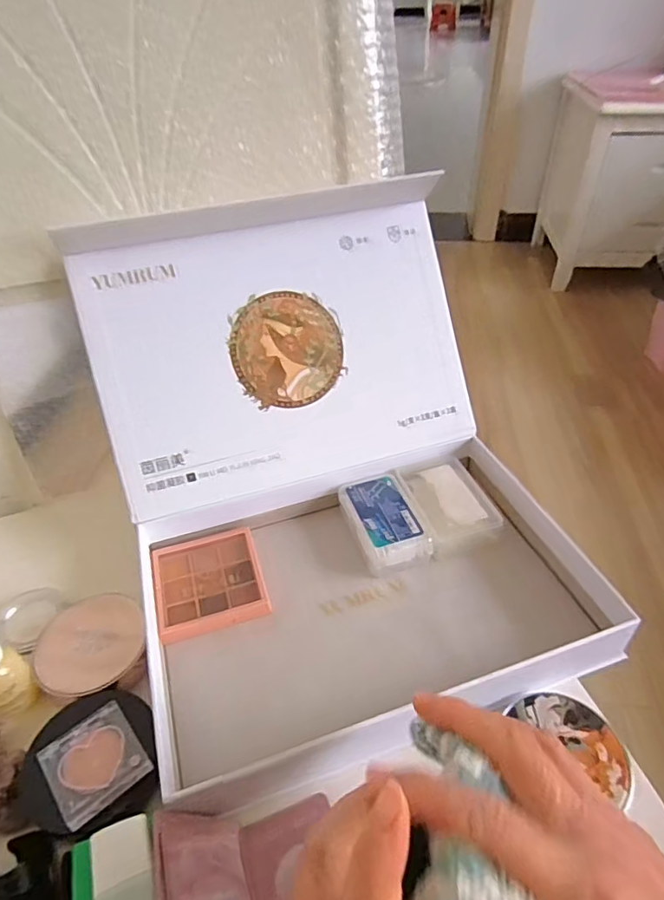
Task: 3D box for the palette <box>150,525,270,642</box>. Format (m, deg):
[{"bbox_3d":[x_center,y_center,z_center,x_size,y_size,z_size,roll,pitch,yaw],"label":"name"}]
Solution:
[{"bbox_3d":[-0.091,0.096,0.405,0.076,0.009,0.083,-15,45,-13],"label":"palette"}]

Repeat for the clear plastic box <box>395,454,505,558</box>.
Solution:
[{"bbox_3d":[0.093,0.044,0.442,0.057,0.024,0.085,-13,45,-11],"label":"clear plastic box"}]

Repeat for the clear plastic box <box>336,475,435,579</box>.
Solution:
[{"bbox_3d":[0.040,0.057,0.432,0.053,0.025,0.083,-16,45,-14],"label":"clear plastic box"}]

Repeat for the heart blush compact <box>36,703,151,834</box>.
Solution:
[{"bbox_3d":[-0.129,0.168,0.297,0.045,0.010,0.049,-32,51,-28],"label":"heart blush compact"}]

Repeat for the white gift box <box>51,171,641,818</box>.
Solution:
[{"bbox_3d":[-0.004,-0.003,0.381,0.285,0.201,0.337,-14,45,-13],"label":"white gift box"}]

